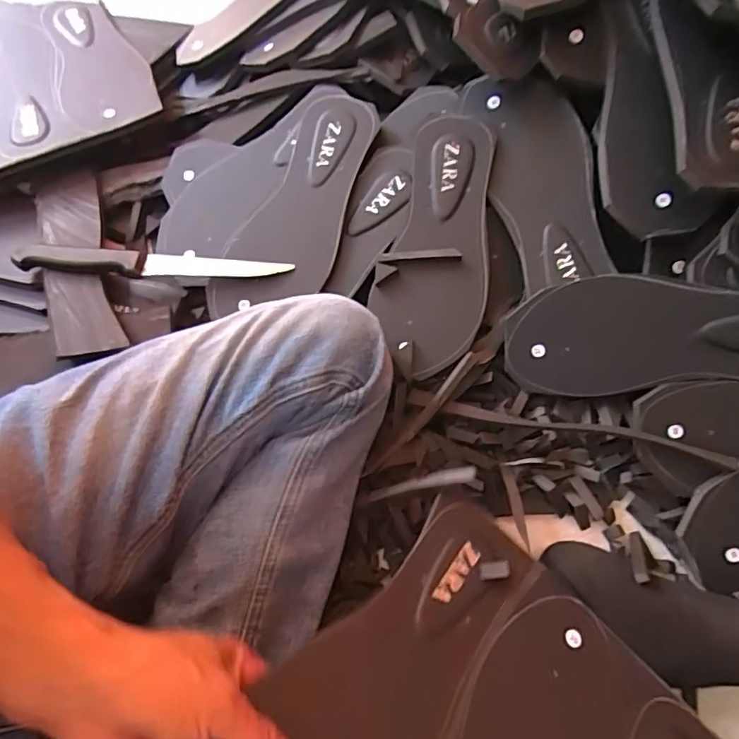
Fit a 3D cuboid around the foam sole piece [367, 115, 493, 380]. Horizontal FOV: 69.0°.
[{"bbox_3d":[0.062,-0.113,0.489,0.095,0.016,0.237,9,85,7],"label":"foam sole piece"}]

